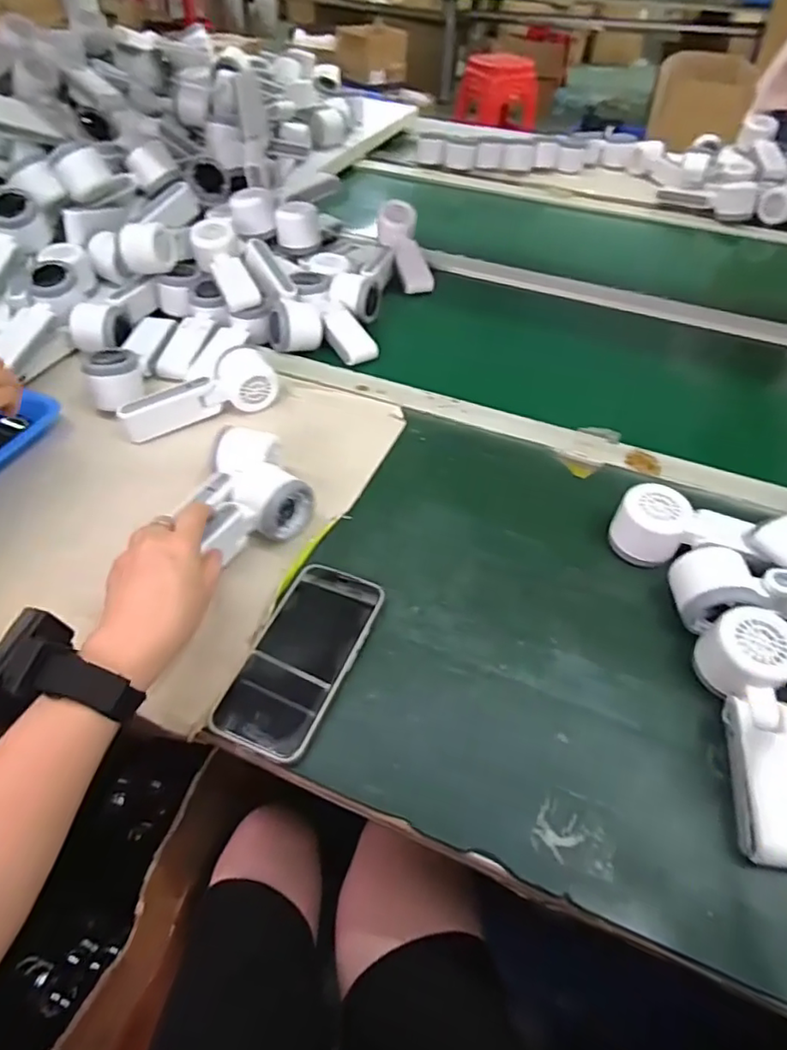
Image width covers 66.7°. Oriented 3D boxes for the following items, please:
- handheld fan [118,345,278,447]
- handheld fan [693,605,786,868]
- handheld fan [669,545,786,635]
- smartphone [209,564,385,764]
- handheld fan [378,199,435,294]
[{"bbox_3d":[-0.212,-0.141,0.648,0.166,0.050,0.055,-21,51,-19],"label":"handheld fan"},{"bbox_3d":[0.251,0.136,0.405,0.056,0.044,0.161,10,48,7],"label":"handheld fan"},{"bbox_3d":[0.311,0.049,0.486,0.162,0.045,0.063,-3,47,-4],"label":"handheld fan"},{"bbox_3d":[-0.070,0.099,0.469,0.076,0.014,0.160,17,49,14],"label":"smartphone"},{"bbox_3d":[0.018,-0.412,0.888,0.059,0.039,0.163,-10,66,-11],"label":"handheld fan"}]

